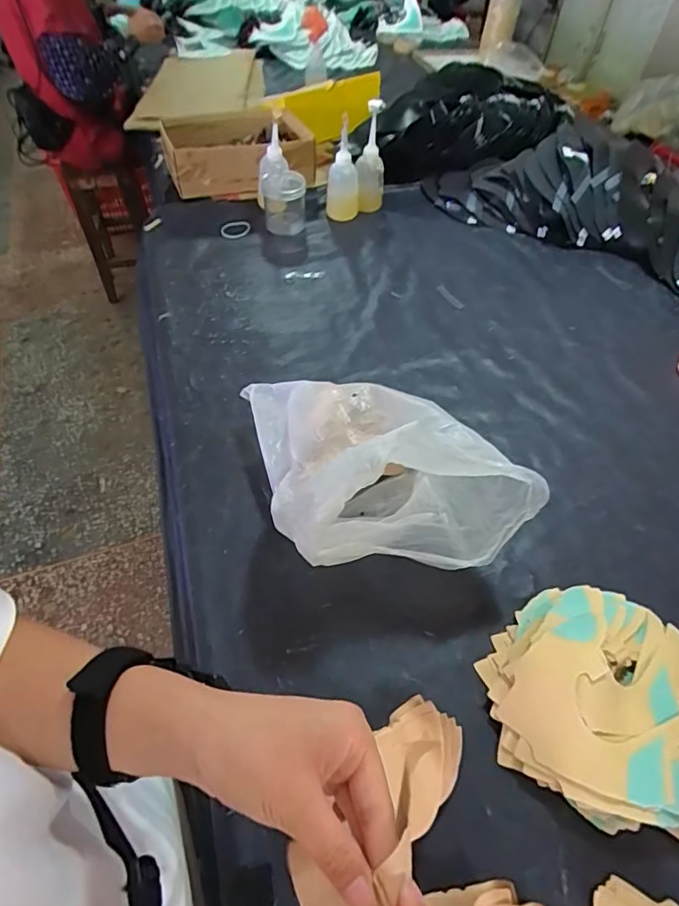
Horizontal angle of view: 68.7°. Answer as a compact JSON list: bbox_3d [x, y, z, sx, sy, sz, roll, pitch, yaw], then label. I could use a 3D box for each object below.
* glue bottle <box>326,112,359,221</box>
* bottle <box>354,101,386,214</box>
[{"bbox_3d":[0.010,-0.563,0.999,0.066,0.163,0.057,3,52,-3],"label":"glue bottle"},{"bbox_3d":[0.065,-0.581,0.994,0.061,0.199,0.052,7,52,0],"label":"bottle"}]

